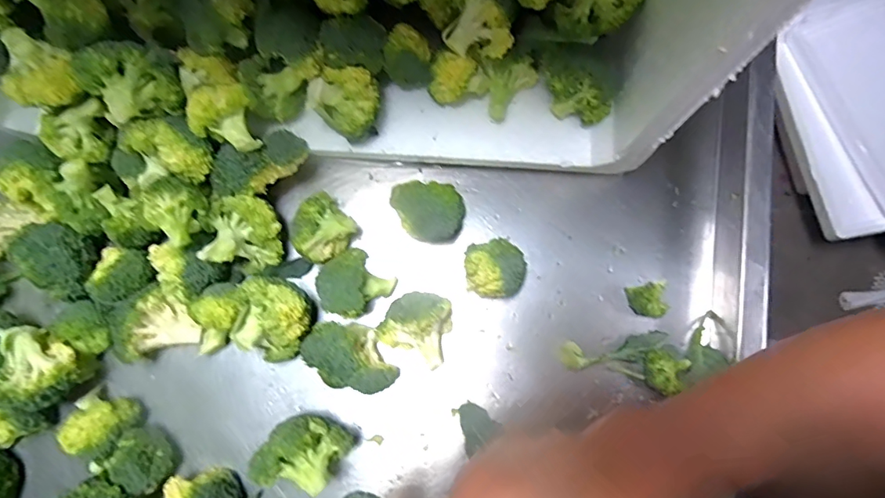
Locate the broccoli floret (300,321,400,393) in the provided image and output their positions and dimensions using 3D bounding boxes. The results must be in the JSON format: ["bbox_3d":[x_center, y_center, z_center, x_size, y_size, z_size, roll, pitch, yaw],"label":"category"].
[{"bbox_3d":[-0.073,0.088,0.391,0.071,0.056,0.051,43,82,7],"label":"broccoli floret"}]

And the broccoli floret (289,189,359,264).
[{"bbox_3d":[-0.102,-0.017,0.416,0.048,0.046,0.046,0,80,0],"label":"broccoli floret"}]

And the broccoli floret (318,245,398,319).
[{"bbox_3d":[-0.074,0.025,0.397,0.051,0.047,0.052,-38,82,-7],"label":"broccoli floret"}]

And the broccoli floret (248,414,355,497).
[{"bbox_3d":[-0.104,0.155,0.376,0.057,0.054,0.054,29,81,5],"label":"broccoli floret"}]

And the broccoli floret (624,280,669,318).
[{"bbox_3d":[0.177,0.043,0.417,0.034,0.019,0.028,-12,80,-3],"label":"broccoli floret"}]

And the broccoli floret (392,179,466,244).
[{"bbox_3d":[-0.010,-0.027,0.412,0.055,0.049,0.048,-8,80,-2],"label":"broccoli floret"}]

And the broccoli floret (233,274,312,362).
[{"bbox_3d":[-0.134,0.056,0.396,0.053,0.057,0.059,30,81,5],"label":"broccoli floret"}]

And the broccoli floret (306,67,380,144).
[{"bbox_3d":[-0.073,-0.115,0.397,0.050,0.049,0.049,0,80,0],"label":"broccoli floret"}]

